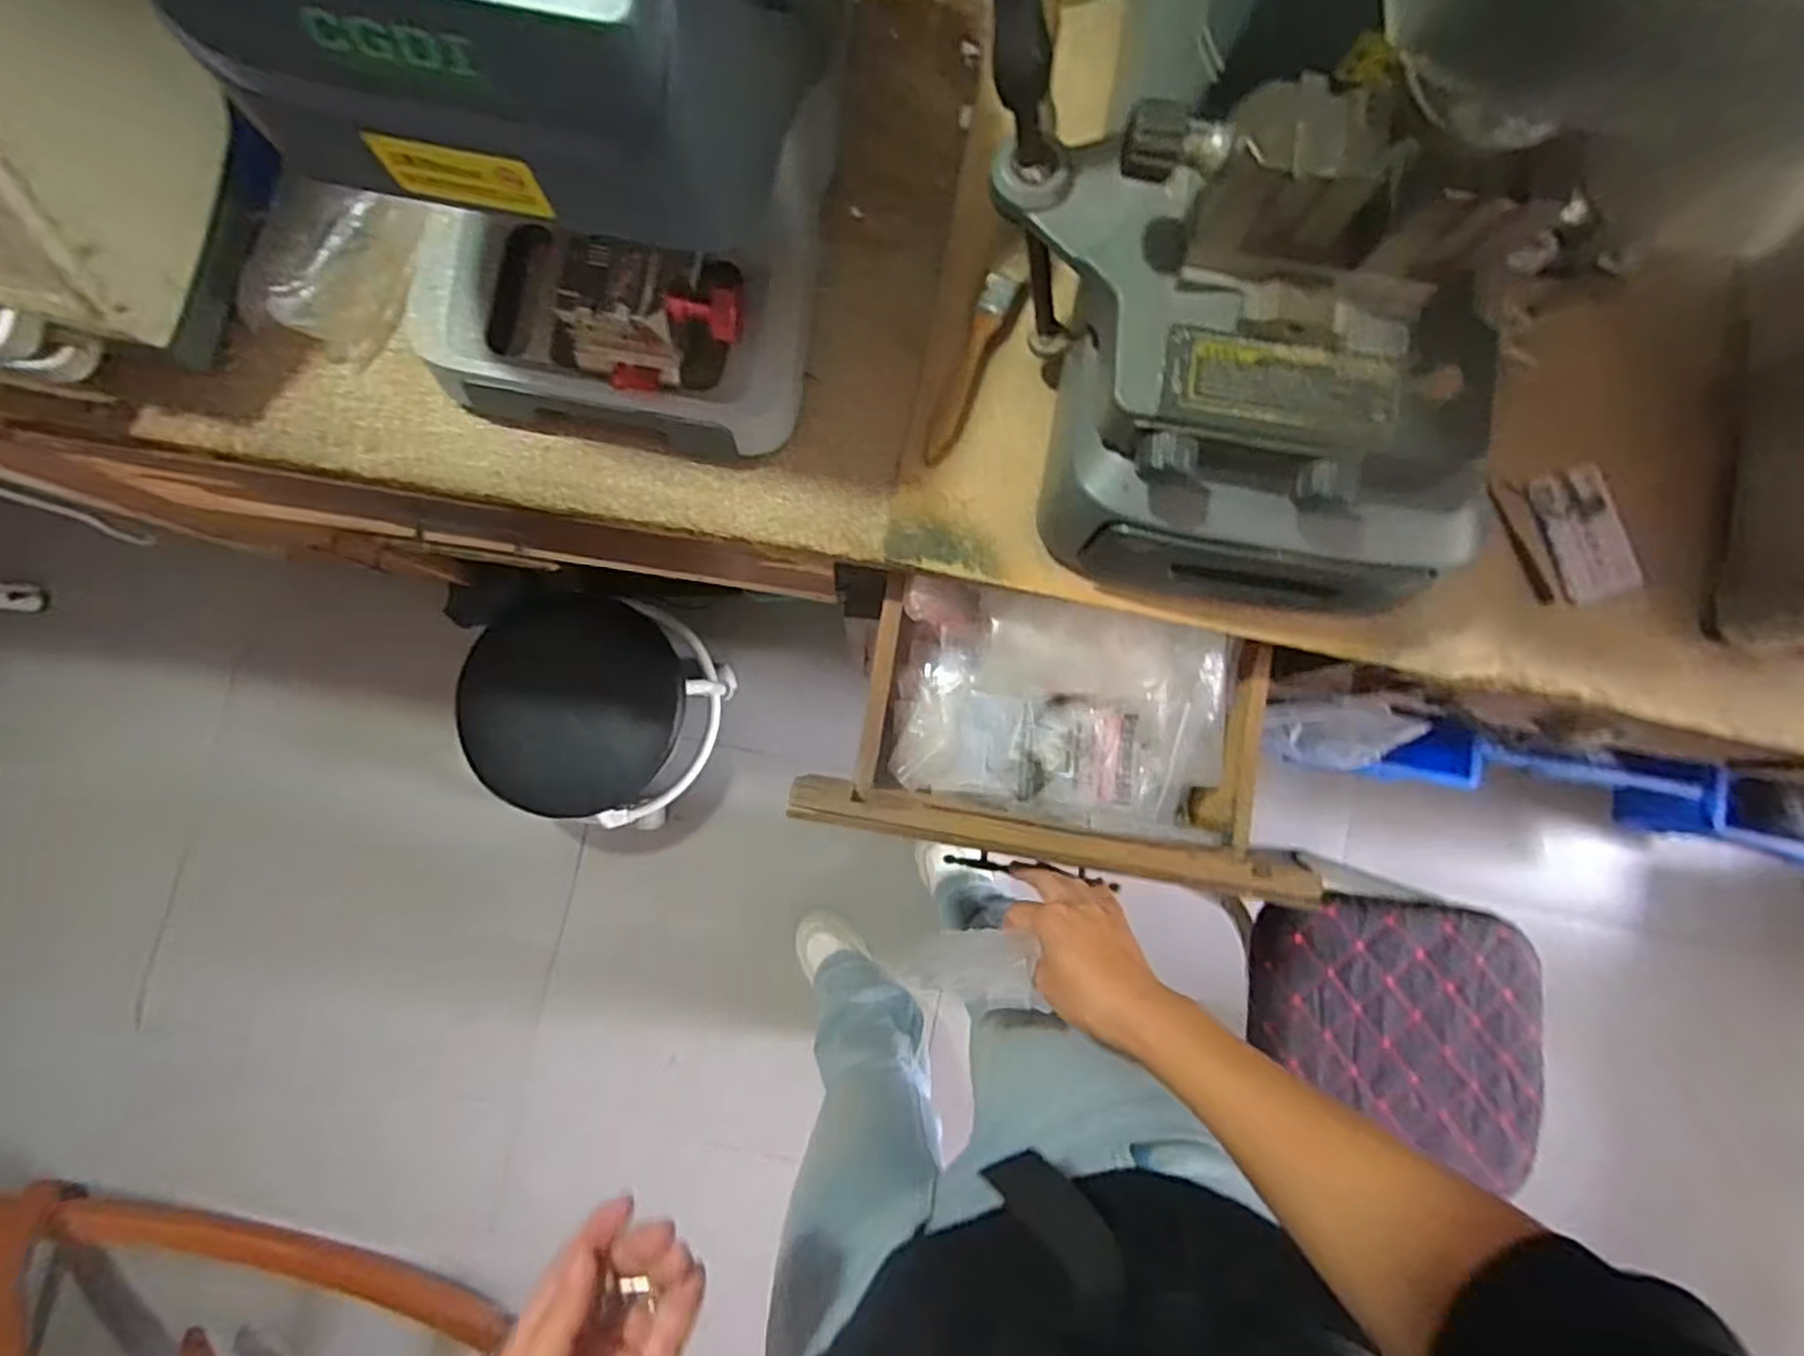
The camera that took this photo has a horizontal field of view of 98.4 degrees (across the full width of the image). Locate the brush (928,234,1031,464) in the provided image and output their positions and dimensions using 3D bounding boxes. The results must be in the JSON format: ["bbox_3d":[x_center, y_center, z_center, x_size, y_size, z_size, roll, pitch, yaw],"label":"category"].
[{"bbox_3d":[0.049,-0.211,0.499,0.022,0.018,0.152,22,85,1],"label":"brush"}]

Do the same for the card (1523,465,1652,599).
[{"bbox_3d":[0.442,-0.094,0.504,0.052,0.005,0.086,-17,85,0],"label":"card"}]

